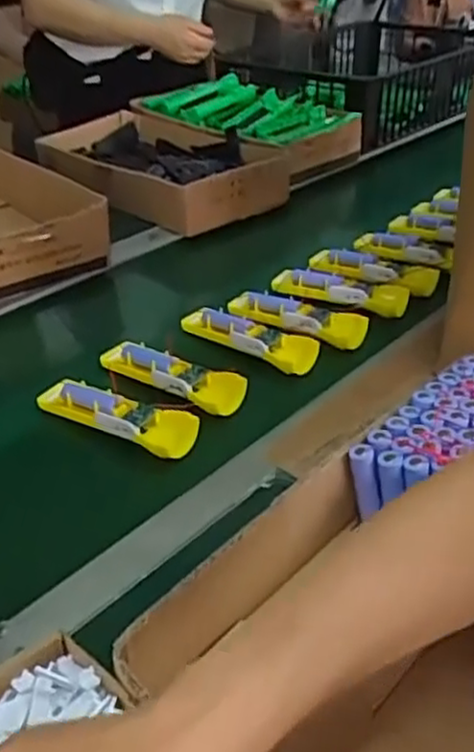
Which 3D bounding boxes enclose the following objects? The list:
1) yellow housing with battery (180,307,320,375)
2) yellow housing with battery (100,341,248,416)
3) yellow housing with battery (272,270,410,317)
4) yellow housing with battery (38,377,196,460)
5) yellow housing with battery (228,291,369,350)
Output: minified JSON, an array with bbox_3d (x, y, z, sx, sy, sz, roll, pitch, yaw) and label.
[{"bbox_3d":[0.015,-0.045,0.764,0.157,0.025,0.054,19,40,27],"label":"yellow housing with battery"},{"bbox_3d":[-0.065,-0.002,0.706,0.159,0.021,0.044,19,40,28],"label":"yellow housing with battery"},{"bbox_3d":[0.123,-0.105,0.842,0.157,0.027,0.056,16,39,24],"label":"yellow housing with battery"},{"bbox_3d":[-0.112,0.033,0.654,0.161,0.021,0.044,16,39,24],"label":"yellow housing with battery"},{"bbox_3d":[0.064,-0.066,0.788,0.159,0.031,0.053,9,37,16],"label":"yellow housing with battery"}]

